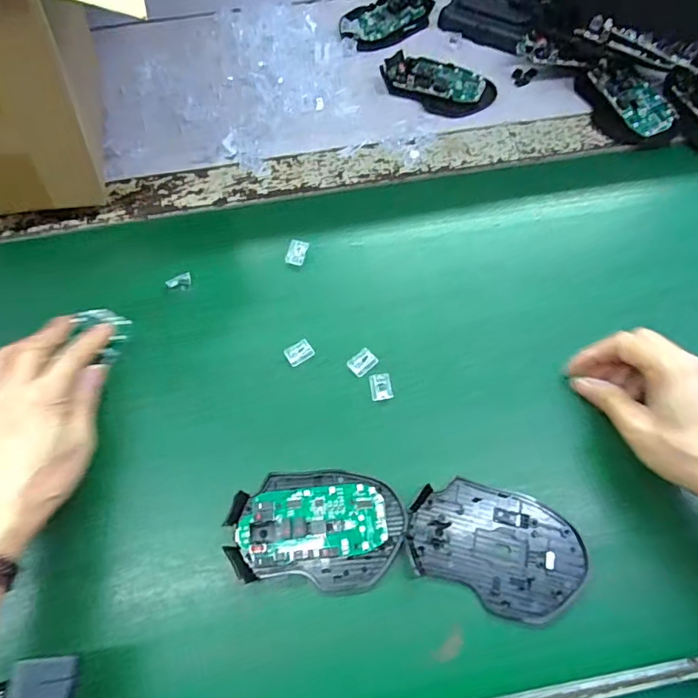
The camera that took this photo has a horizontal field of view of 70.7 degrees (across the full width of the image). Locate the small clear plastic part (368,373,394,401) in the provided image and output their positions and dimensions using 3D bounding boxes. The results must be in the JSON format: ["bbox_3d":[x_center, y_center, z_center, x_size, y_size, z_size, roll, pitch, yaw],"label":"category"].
[{"bbox_3d":[0.024,0.028,0.372,0.016,0.004,0.020,-9,67,-3],"label":"small clear plastic part"}]

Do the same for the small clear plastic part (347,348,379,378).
[{"bbox_3d":[0.011,0.010,0.381,0.022,0.004,0.016,-38,72,-14],"label":"small clear plastic part"}]

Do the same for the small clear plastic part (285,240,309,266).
[{"bbox_3d":[-0.045,-0.084,0.426,0.016,0.005,0.021,20,94,8],"label":"small clear plastic part"}]

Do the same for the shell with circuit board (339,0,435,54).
[{"bbox_3d":[0.046,-0.379,0.548,0.115,0.021,0.063,-34,71,-13],"label":"shell with circuit board"}]

